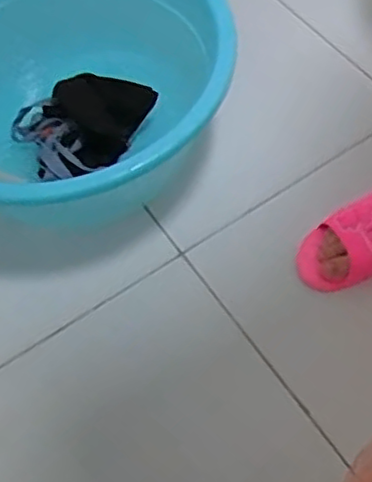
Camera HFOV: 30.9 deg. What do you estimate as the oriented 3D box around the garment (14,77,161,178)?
[{"bbox_3d":[-0.136,-0.157,0.952,0.196,0.113,0.108,-15,60,-8],"label":"garment"}]

